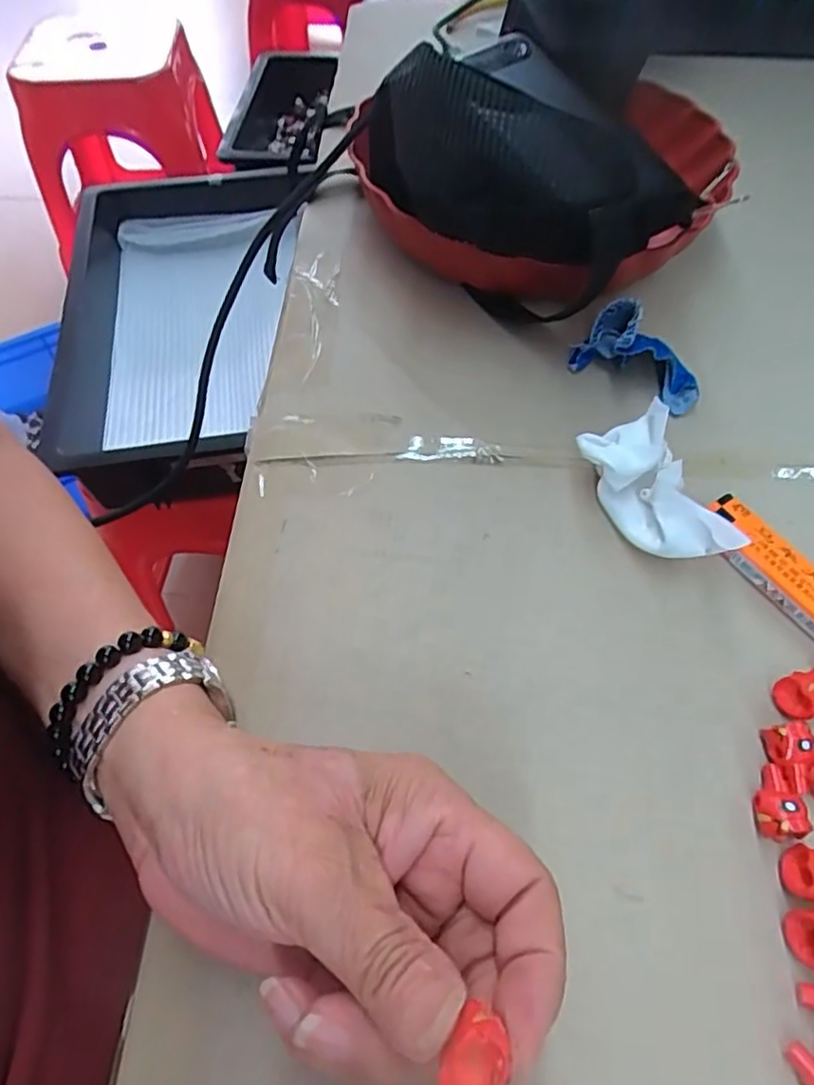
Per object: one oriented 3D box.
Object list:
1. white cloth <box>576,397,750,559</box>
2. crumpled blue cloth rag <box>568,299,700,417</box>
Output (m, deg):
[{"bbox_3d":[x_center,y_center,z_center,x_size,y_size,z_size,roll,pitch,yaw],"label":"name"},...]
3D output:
[{"bbox_3d":[0.110,-0.021,0.287,0.030,0.047,0.076,-22,60,-13],"label":"white cloth"},{"bbox_3d":[0.126,-0.102,0.345,0.069,0.036,0.026,34,64,20],"label":"crumpled blue cloth rag"}]

